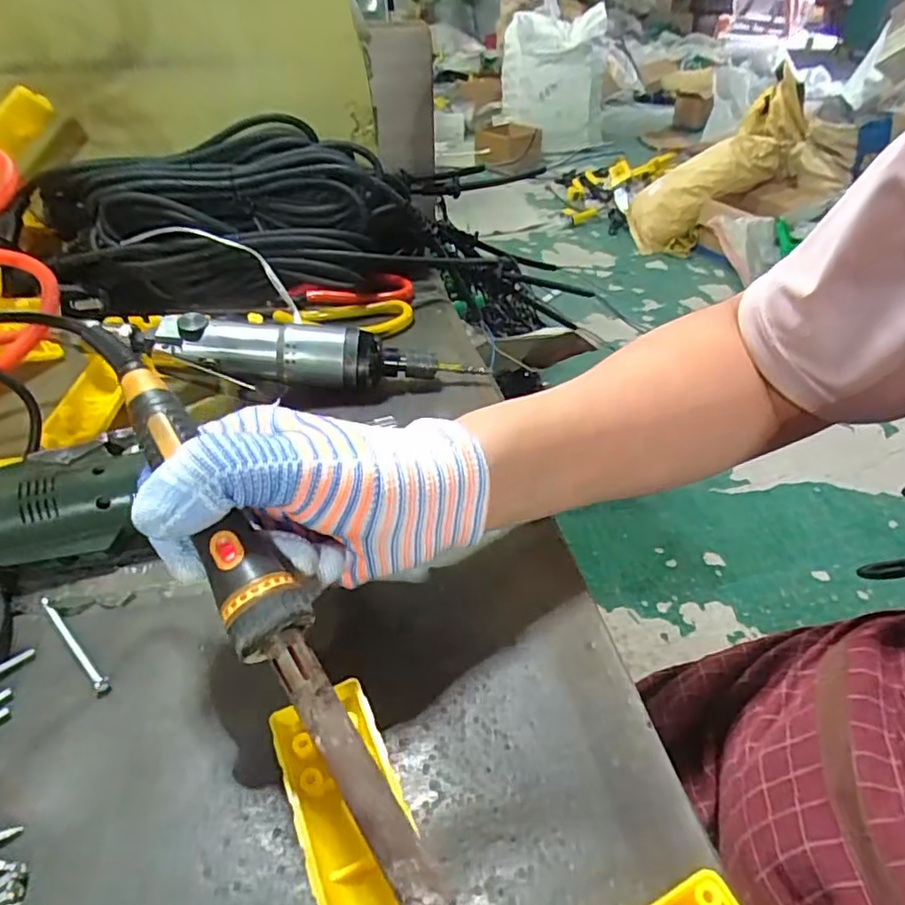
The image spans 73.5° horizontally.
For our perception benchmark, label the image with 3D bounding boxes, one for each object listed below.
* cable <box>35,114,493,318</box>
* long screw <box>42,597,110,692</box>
[{"bbox_3d":[-0.170,-0.197,0.511,0.341,0.106,0.134,-7,40,-8],"label":"cable"},{"bbox_3d":[-0.164,0.080,0.261,0.064,0.004,0.005,32,48,31],"label":"long screw"}]

